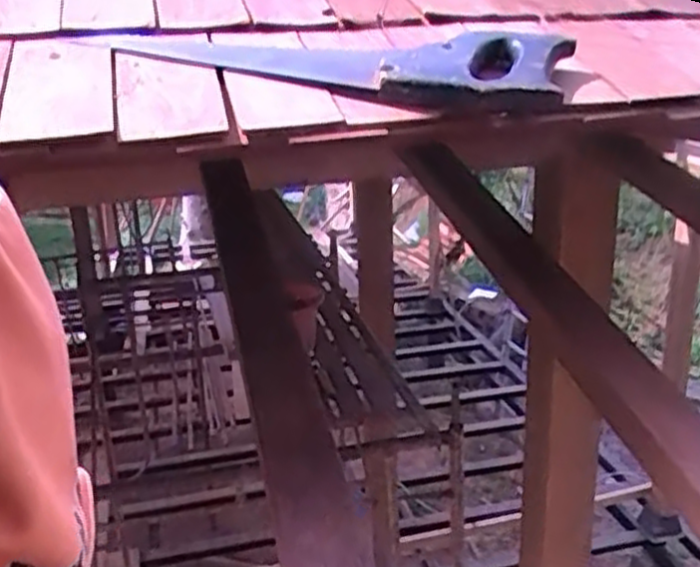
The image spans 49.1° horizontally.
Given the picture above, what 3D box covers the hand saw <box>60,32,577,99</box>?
[{"bbox_3d":[-0.031,-0.183,0.634,0.427,0.039,0.105,5,40,9],"label":"hand saw"}]

